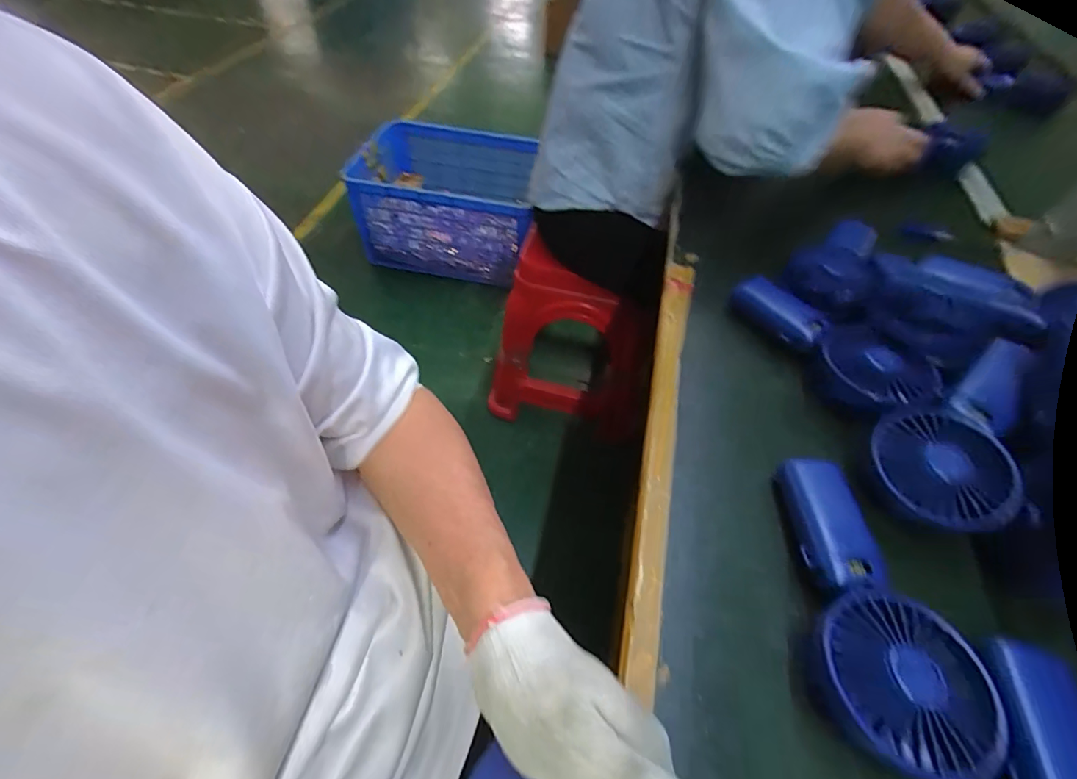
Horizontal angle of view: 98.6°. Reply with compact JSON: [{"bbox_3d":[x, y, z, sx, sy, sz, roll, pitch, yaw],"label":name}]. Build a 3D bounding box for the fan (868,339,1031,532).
[{"bbox_3d":[0.325,0.033,0.346,0.179,0.034,0.086,-30,60,-22],"label":"fan"}]

